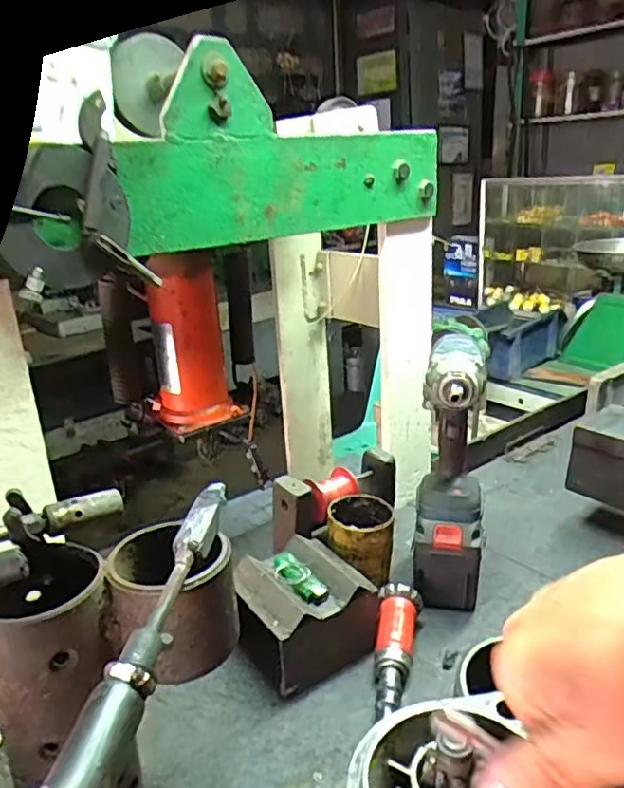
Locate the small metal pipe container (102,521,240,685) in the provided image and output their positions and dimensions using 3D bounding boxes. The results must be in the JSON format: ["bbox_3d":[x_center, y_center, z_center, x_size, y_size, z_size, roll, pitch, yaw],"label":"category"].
[{"bbox_3d":[-0.104,0.150,0.456,0.092,0.082,0.084,9,23,31],"label":"small metal pipe container"}]

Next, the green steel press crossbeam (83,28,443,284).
[{"bbox_3d":[-0.030,-0.299,0.772,0.536,0.199,0.032,-18,25,-36],"label":"green steel press crossbeam"}]

